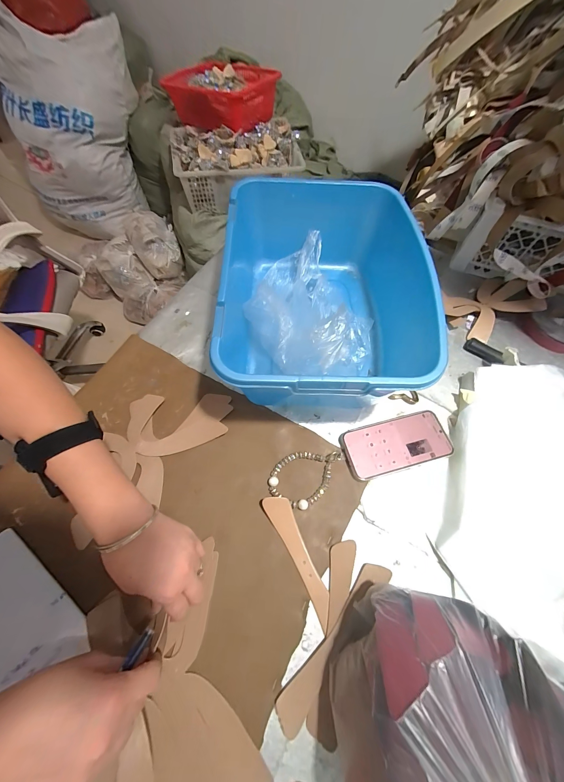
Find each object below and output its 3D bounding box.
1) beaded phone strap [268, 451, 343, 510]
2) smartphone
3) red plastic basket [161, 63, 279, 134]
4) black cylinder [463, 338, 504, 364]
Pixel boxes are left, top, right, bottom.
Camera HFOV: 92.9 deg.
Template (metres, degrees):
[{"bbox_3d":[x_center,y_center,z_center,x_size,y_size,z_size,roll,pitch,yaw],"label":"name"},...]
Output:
[{"bbox_3d":[0.032,0.116,0.386,0.077,0.009,0.099,29,69,10],"label":"beaded phone strap"},{"bbox_3d":[0.172,0.081,0.405,0.159,0.014,0.075,-14,68,-7],"label":"smartphone"},{"bbox_3d":[-0.205,-1.143,1.033,0.371,0.125,0.312,34,70,12],"label":"red plastic basket"},{"bbox_3d":[0.359,-0.070,0.477,0.063,0.020,0.019,39,71,13],"label":"black cylinder"}]

